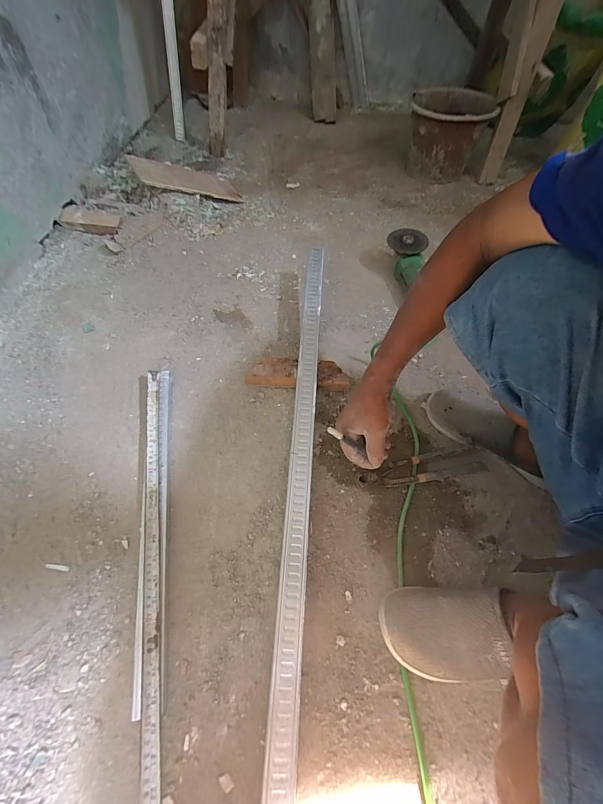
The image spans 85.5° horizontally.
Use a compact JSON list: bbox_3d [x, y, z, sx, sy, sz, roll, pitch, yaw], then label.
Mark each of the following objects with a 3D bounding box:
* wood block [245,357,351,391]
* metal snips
[{"bbox_3d":[-0.007,-0.053,0.634,0.197,0.044,0.057,4,57,-2],"label":"wood block"},{"bbox_3d":[0.203,0.111,0.558,0.224,0.025,0.049,-7,59,-9],"label":"metal snips"}]

